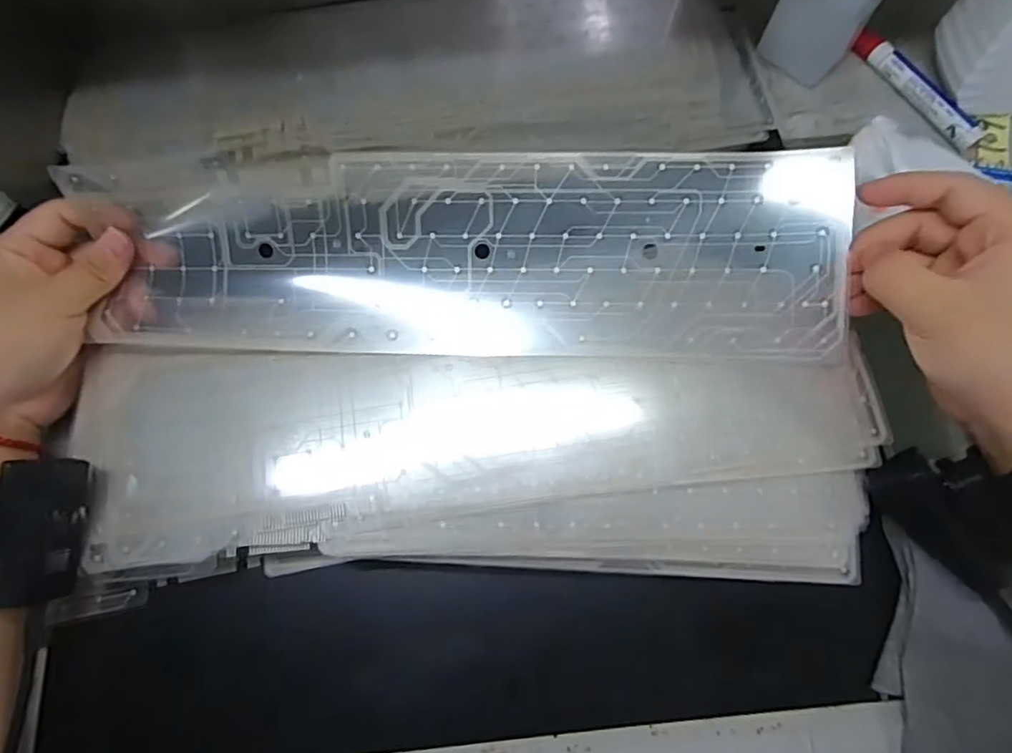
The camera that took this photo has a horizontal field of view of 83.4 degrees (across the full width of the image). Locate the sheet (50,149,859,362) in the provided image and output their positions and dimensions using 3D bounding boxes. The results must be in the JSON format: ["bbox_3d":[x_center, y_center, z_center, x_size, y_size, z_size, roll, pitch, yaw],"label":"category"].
[{"bbox_3d":[-0.017,-0.066,0.319,0.392,0.012,0.111,0,94,4],"label":"sheet"}]

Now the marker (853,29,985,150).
[{"bbox_3d":[0.291,-0.205,0.402,0.016,0.014,0.111,-28,76,-10],"label":"marker"}]

